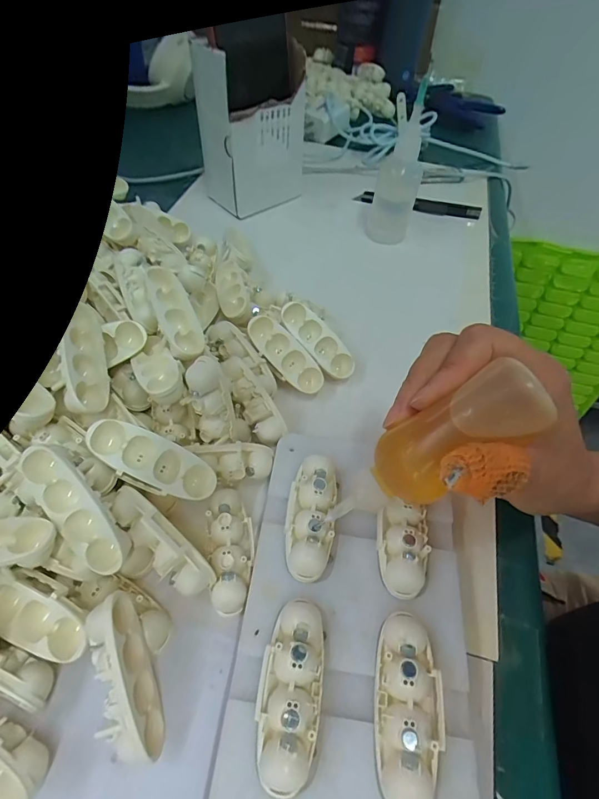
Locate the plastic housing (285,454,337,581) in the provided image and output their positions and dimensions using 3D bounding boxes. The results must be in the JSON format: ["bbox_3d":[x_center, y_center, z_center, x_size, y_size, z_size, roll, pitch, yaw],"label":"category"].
[{"bbox_3d":[0.006,0.057,0.206,0.023,0.019,0.059,9,53,2],"label":"plastic housing"}]

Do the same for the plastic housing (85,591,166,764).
[{"bbox_3d":[-0.072,0.113,0.168,0.019,0.030,0.061,-18,83,-17],"label":"plastic housing"}]

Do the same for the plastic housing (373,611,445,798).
[{"bbox_3d":[0.044,0.121,0.163,0.024,0.016,0.062,9,53,3],"label":"plastic housing"}]

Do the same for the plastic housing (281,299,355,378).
[{"bbox_3d":[0.011,-0.040,0.287,0.027,0.018,0.063,-39,88,-28],"label":"plastic housing"}]

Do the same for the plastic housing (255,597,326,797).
[{"bbox_3d":[-0.003,0.114,0.165,0.025,0.016,0.062,8,53,2],"label":"plastic housing"}]

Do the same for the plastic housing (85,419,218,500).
[{"bbox_3d":[-0.074,0.032,0.206,0.064,0.017,0.024,29,53,-14],"label":"plastic housing"}]

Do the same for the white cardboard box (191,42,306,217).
[{"bbox_3d":[-0.047,-0.252,0.390,0.064,0.136,0.088,38,59,22],"label":"white cardboard box"}]

